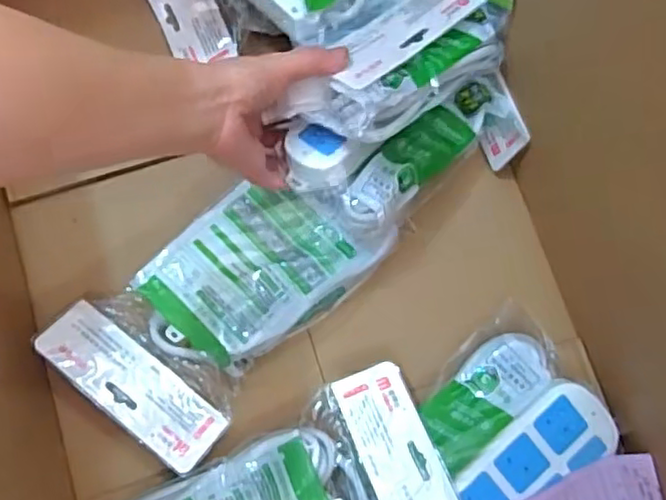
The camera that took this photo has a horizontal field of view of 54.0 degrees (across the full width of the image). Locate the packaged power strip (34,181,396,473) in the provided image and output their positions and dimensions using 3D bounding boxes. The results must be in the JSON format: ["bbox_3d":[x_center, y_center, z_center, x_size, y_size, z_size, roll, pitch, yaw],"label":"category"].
[{"bbox_3d":[-0.086,0.032,0.525,0.146,0.040,0.248,41,81,7],"label":"packaged power strip"}]

